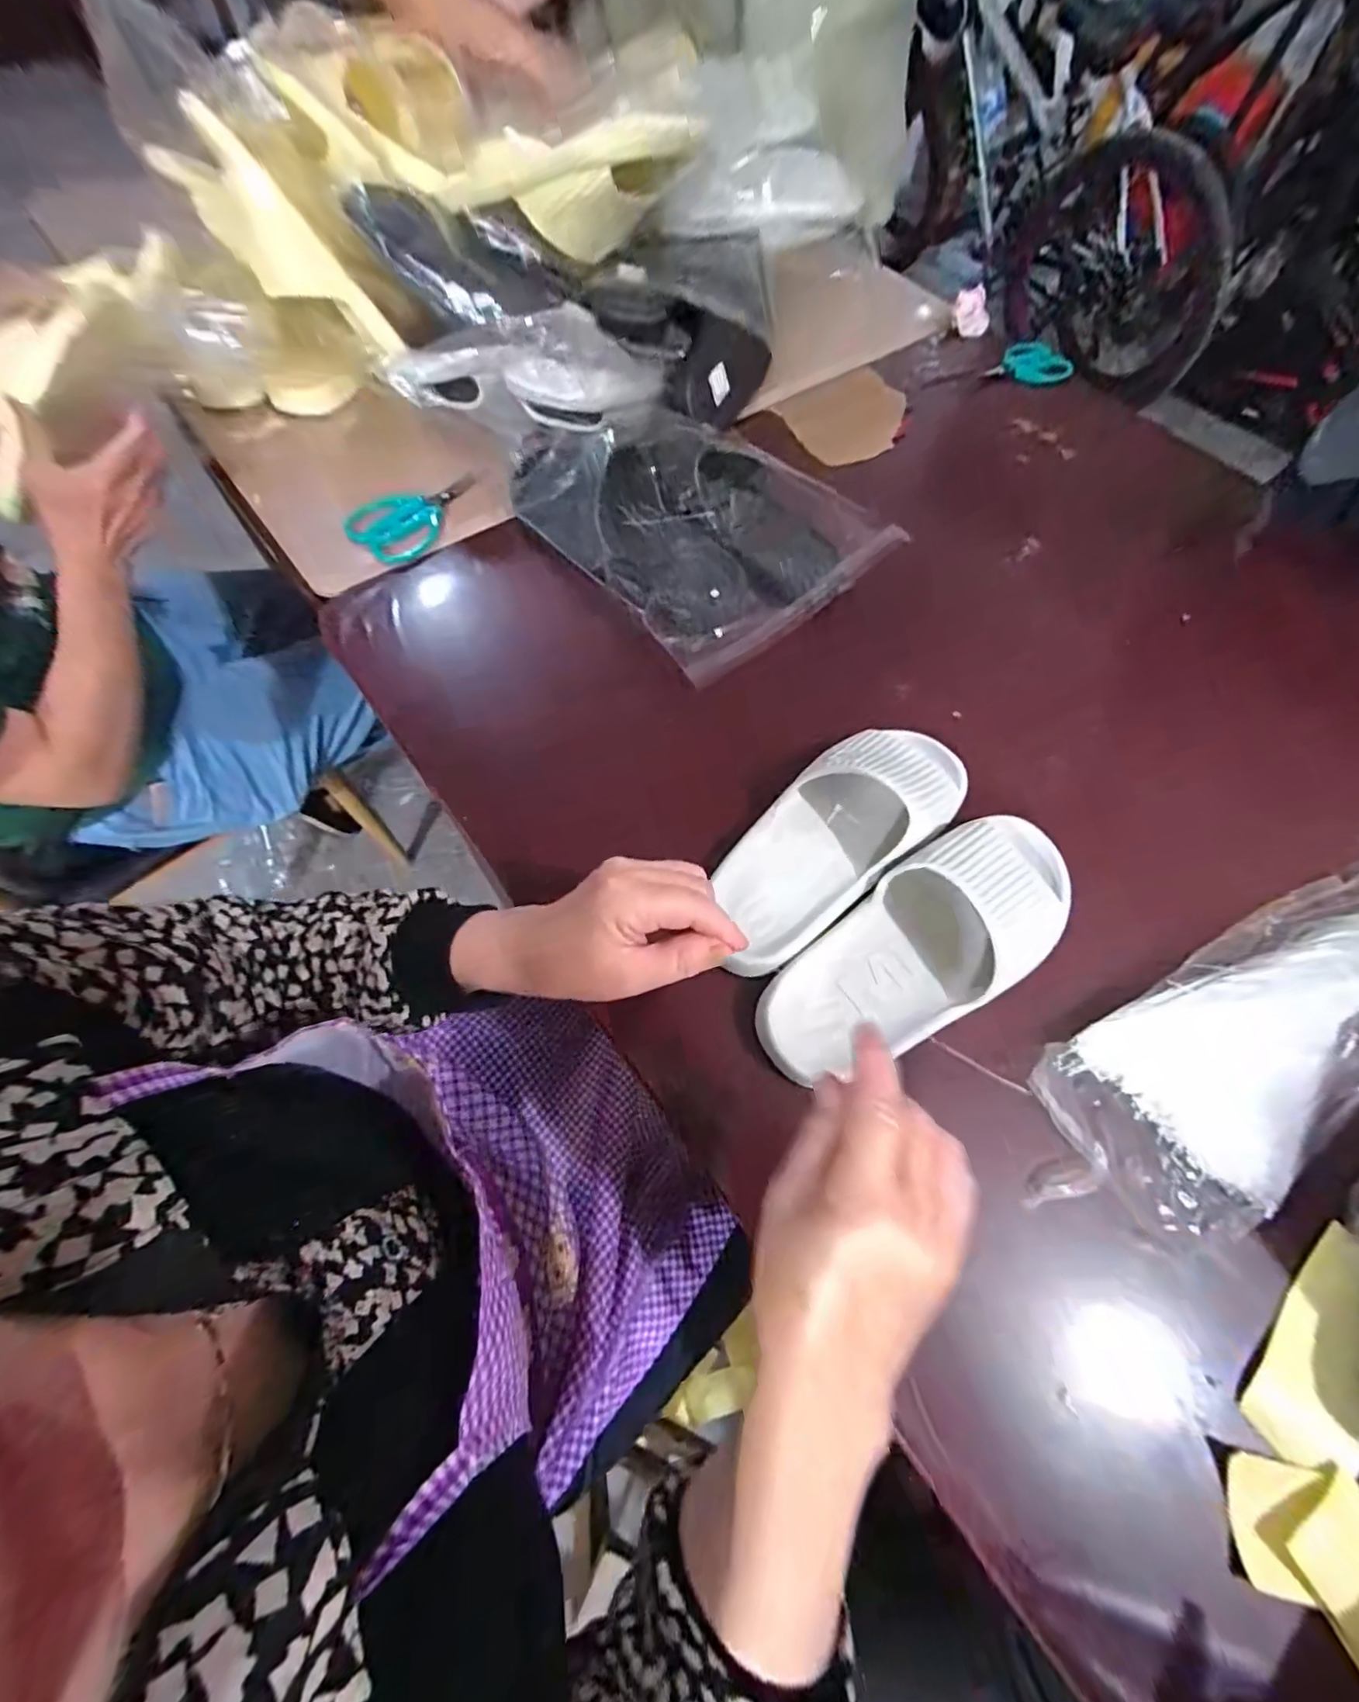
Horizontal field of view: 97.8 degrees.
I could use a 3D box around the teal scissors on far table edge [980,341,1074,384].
[{"bbox_3d":[0.453,-0.644,0.781,0.120,0.025,0.053,-5,67,-2],"label":"teal scissors on far table edge"}]

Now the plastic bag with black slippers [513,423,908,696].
[{"bbox_3d":[0.017,-0.321,0.565,0.239,0.075,0.300,-38,72,-15],"label":"plastic bag with black slippers"}]

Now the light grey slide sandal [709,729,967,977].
[{"bbox_3d":[0.117,-0.016,0.441,0.241,0.069,0.095,-42,73,-10],"label":"light grey slide sandal"}]

